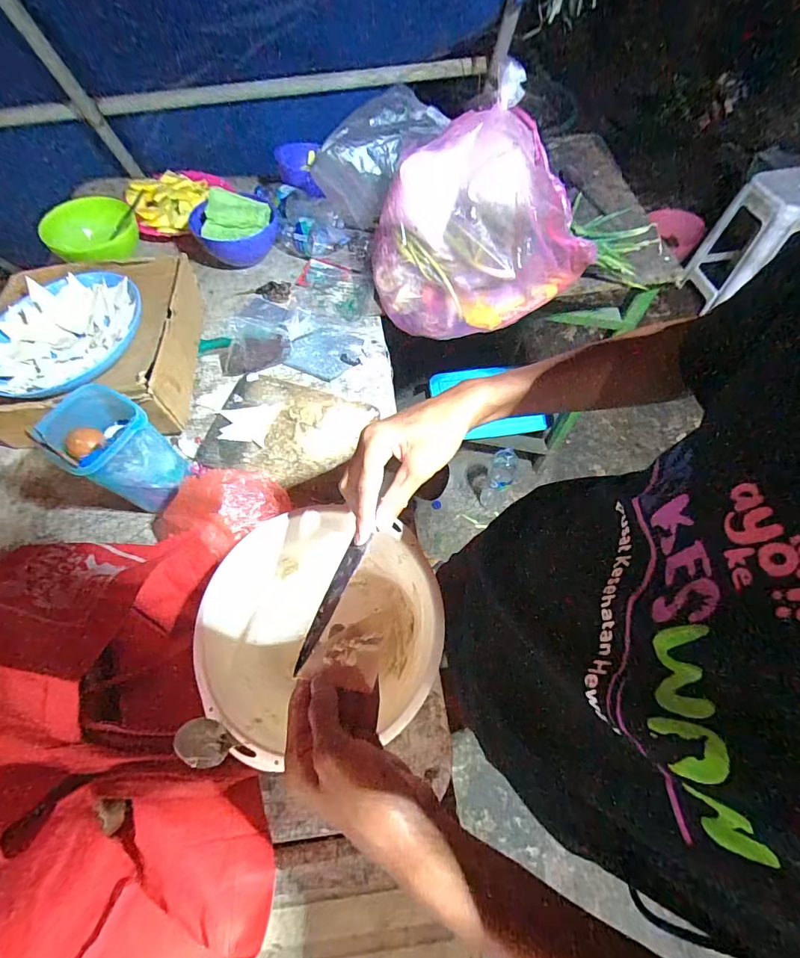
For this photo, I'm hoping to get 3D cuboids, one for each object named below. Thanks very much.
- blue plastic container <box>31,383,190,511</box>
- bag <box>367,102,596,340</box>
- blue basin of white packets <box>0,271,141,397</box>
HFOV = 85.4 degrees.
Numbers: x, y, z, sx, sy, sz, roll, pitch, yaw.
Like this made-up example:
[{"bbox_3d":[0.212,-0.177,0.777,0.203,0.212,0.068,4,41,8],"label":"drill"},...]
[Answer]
[{"bbox_3d":[-0.355,-0.042,0.539,0.121,0.133,0.097,31,68,16],"label":"blue plastic container"},{"bbox_3d":[0.122,-0.394,0.673,0.314,0.200,0.223,-24,65,-11],"label":"bag"},{"bbox_3d":[-0.457,-0.197,0.579,0.200,0.027,0.206,0,63,1],"label":"blue basin of white packets"}]

